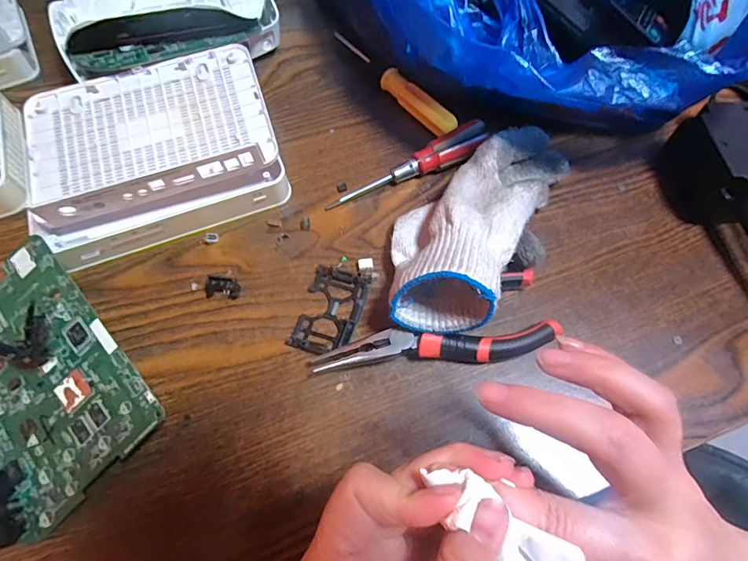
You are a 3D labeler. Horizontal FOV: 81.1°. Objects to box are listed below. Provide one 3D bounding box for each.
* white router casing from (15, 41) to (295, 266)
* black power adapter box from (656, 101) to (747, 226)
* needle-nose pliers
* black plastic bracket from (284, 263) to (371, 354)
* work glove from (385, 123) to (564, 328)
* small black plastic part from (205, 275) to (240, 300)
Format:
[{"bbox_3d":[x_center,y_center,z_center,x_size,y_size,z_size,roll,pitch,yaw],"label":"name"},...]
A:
[{"bbox_3d":[-0.165,-0.098,0.334,0.174,0.041,0.142,-17,67,-9],"label":"white router casing"},{"bbox_3d":[0.280,-0.090,0.335,0.083,0.057,0.080,-14,67,-8],"label":"black power adapter box"},{"bbox_3d":[0.044,0.044,0.285,0.155,0.020,0.052,-22,68,-11],"label":"needle-nose pliers"},{"bbox_3d":[-0.030,0.021,0.303,0.040,0.006,0.063,14,66,5],"label":"black plastic bracket"},{"bbox_3d":[0.078,-0.046,0.300,0.087,0.067,0.190,40,70,15],"label":"work glove"},{"bbox_3d":[-0.106,0.004,0.304,0.024,0.013,0.013,5,65,1],"label":"small black plastic part"}]

